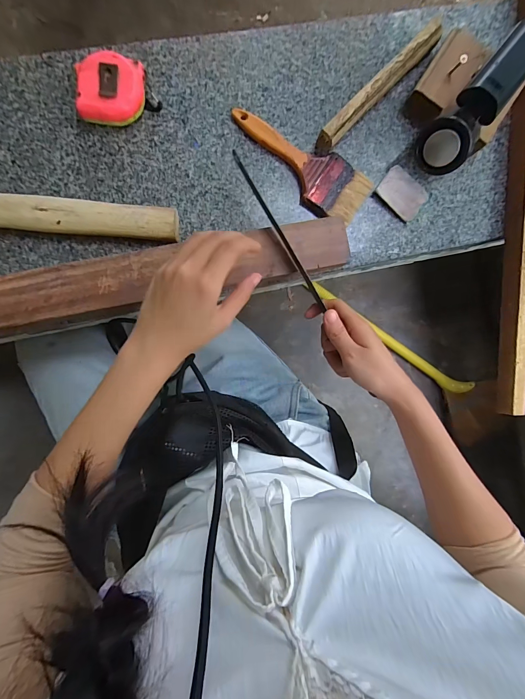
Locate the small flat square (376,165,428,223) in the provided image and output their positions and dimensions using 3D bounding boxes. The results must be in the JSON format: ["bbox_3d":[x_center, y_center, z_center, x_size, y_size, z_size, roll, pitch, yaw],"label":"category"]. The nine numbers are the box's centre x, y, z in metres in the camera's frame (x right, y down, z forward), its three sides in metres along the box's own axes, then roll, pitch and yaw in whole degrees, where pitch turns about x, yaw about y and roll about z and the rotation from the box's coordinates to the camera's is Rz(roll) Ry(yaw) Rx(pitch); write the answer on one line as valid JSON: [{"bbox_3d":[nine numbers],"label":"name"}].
[{"bbox_3d":[0.177,-0.198,0.413,0.060,0.006,0.050,37,87,-5],"label":"small flat square"}]

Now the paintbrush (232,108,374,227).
[{"bbox_3d":[0.043,-0.225,0.396,0.182,0.014,0.066,32,88,-6],"label":"paintbrush"}]

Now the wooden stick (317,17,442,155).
[{"bbox_3d":[0.137,-0.312,0.393,0.022,0.036,0.196,45,87,-5],"label":"wooden stick"}]

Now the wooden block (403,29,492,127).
[{"bbox_3d":[0.221,-0.327,0.398,0.054,0.041,0.102,32,88,-6],"label":"wooden block"}]

